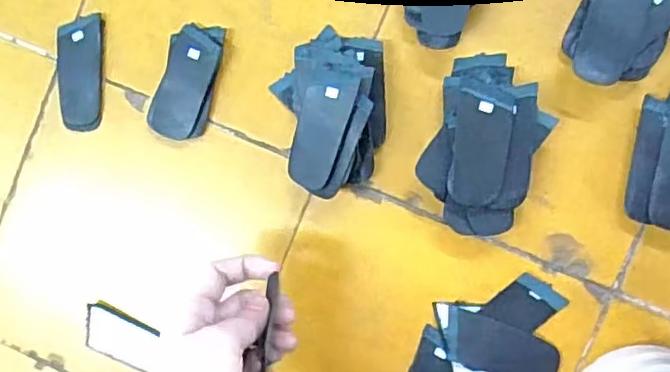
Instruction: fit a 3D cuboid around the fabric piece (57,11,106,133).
[{"bbox_3d":[-0.177,-0.078,0.442,0.032,0.004,0.078,2,90,7],"label":"fabric piece"}]

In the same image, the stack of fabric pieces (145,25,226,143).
[{"bbox_3d":[-0.099,-0.070,0.428,0.038,0.012,0.077,19,92,6],"label":"stack of fabric pieces"}]

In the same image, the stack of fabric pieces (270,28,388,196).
[{"bbox_3d":[-0.005,-0.048,0.404,0.073,0.040,0.107,-2,90,7],"label":"stack of fabric pieces"}]

